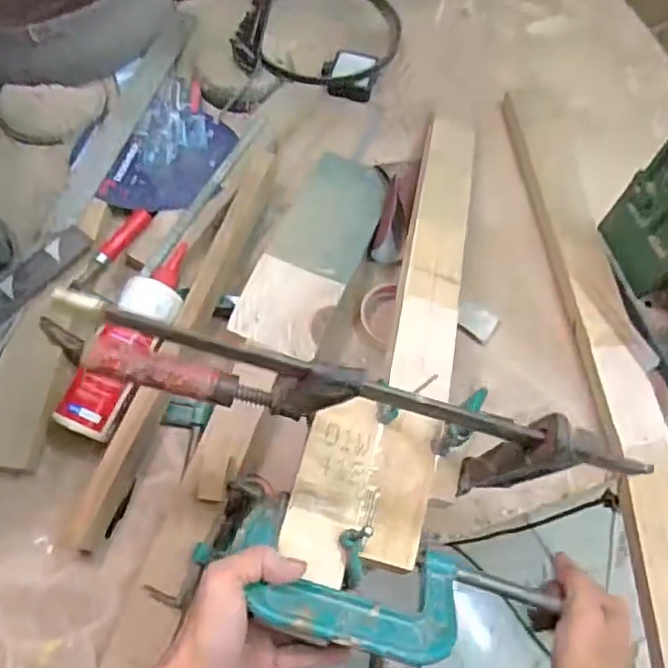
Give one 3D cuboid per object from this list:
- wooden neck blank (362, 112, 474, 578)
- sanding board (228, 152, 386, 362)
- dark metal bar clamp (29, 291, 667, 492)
[{"bbox_3d":[0.100,-0.053,0.638,0.061,0.035,0.571,11,53,4],"label":"wooden neck blank"},{"bbox_3d":[-0.018,-0.110,0.755,0.105,0.025,0.296,19,62,6],"label":"sanding board"},{"bbox_3d":[-0.011,0.046,0.446,0.335,0.150,0.034,18,70,-8],"label":"dark metal bar clamp"}]

